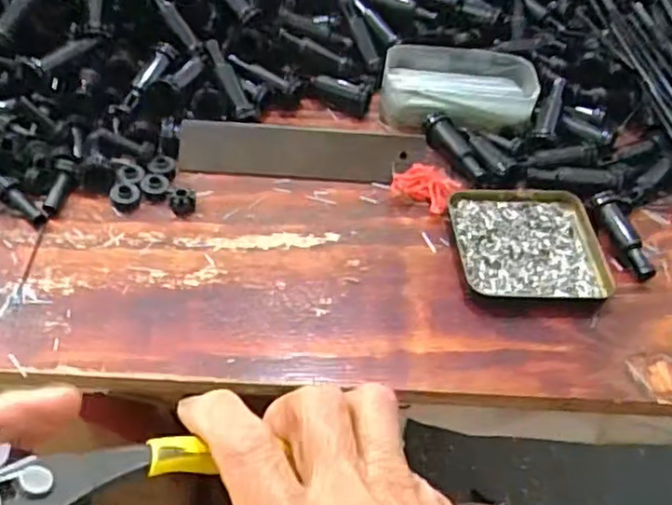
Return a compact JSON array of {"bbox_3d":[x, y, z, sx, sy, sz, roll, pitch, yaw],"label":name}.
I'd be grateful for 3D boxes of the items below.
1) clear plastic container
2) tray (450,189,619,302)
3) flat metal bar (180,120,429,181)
[{"bbox_3d":[0.098,-0.129,0.552,0.120,0.036,0.072,7,49,0],"label":"clear plastic container"},{"bbox_3d":[0.128,-0.008,0.462,0.094,0.009,0.094,-1,49,-8],"label":"tray"},{"bbox_3d":[-0.024,-0.073,0.498,0.172,0.011,0.037,3,94,-2],"label":"flat metal bar"}]

